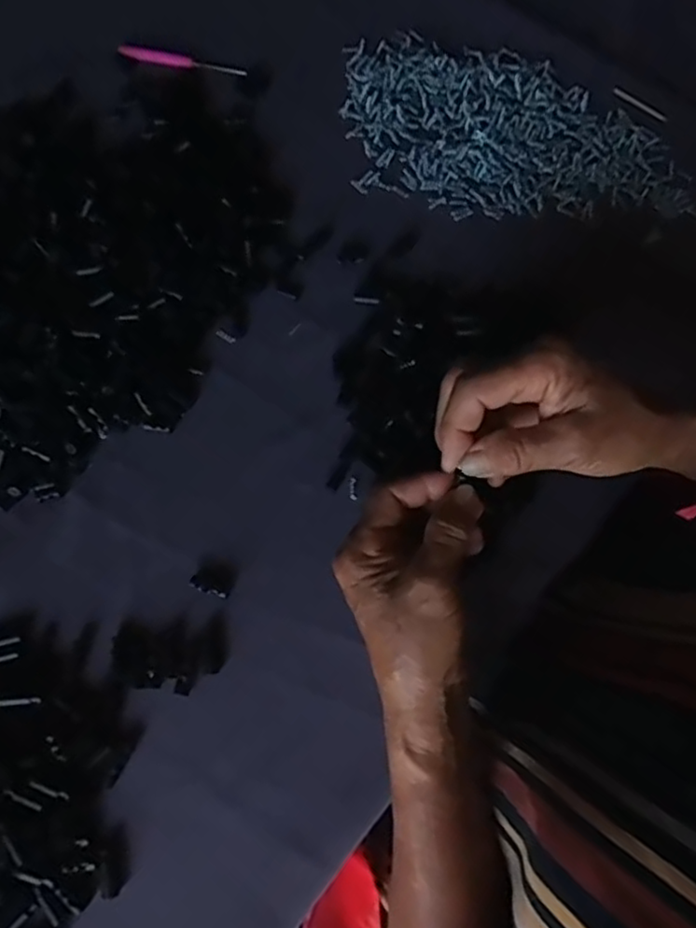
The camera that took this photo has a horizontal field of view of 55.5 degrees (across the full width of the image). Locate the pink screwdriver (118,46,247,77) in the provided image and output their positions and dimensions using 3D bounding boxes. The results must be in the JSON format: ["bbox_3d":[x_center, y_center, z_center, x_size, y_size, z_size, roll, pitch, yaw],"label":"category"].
[{"bbox_3d":[-0.127,-0.314,0.512,0.097,0.009,0.011,10,73,4],"label":"pink screwdriver"}]

